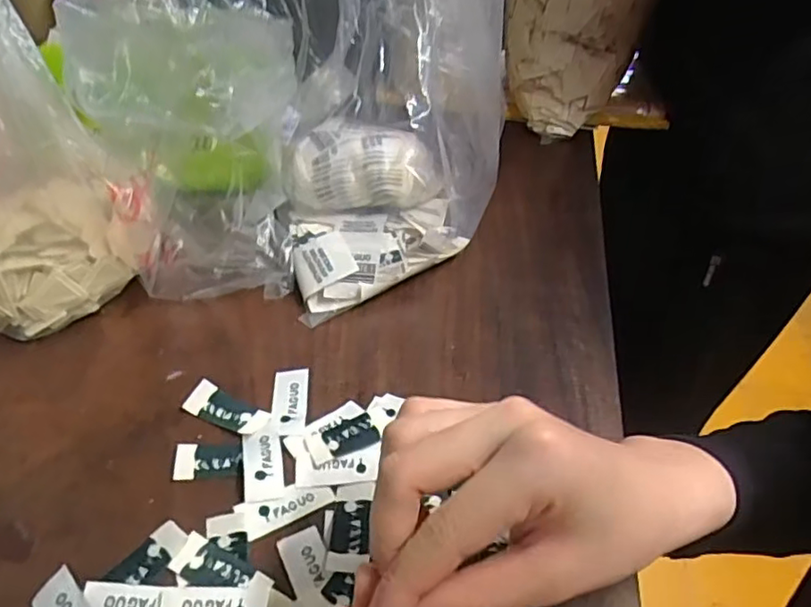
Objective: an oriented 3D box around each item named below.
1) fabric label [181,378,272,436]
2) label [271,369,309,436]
[{"bbox_3d":[-0.100,0.060,0.348,0.048,0.005,0.019,21,56,13],"label":"fabric label"},{"bbox_3d":[-0.067,0.056,0.356,0.020,0.005,0.046,0,41,-5],"label":"label"}]

